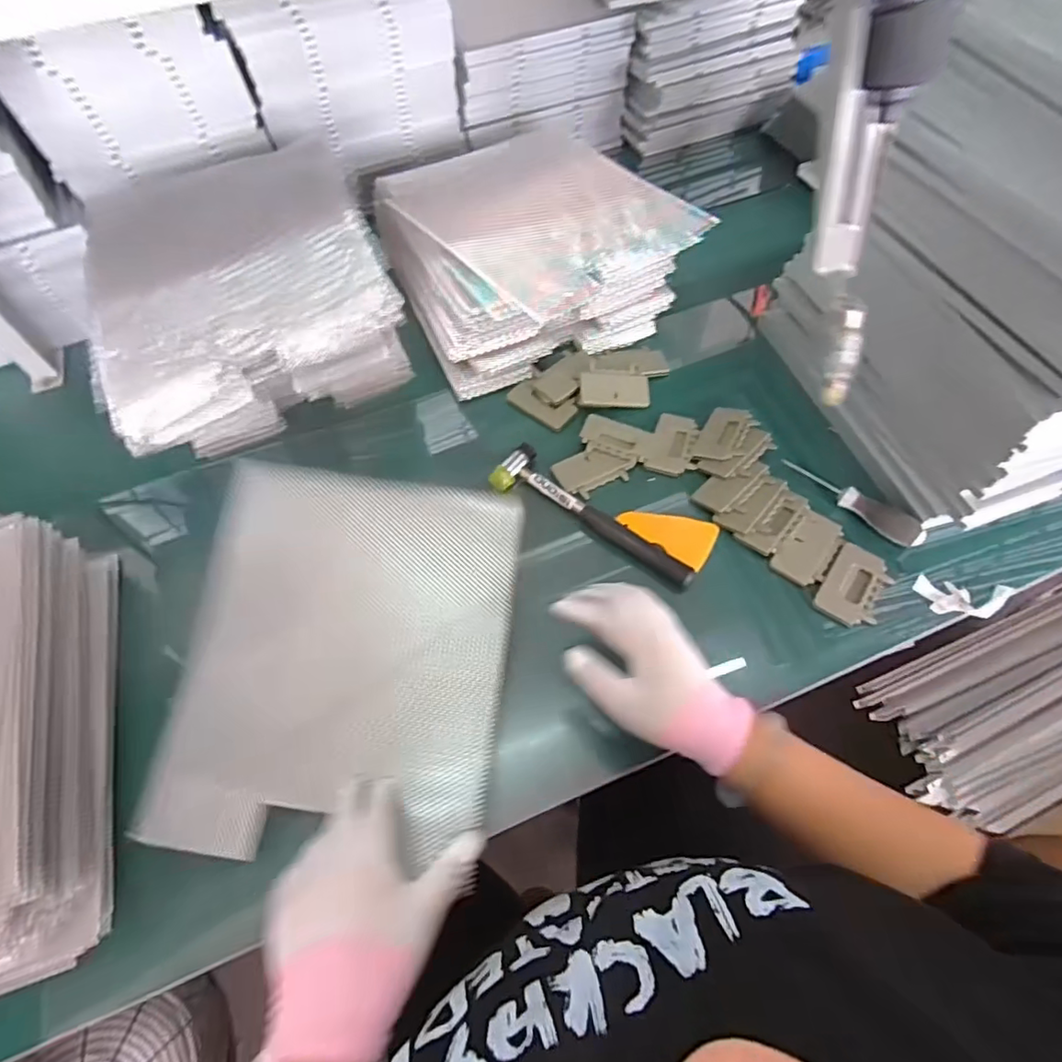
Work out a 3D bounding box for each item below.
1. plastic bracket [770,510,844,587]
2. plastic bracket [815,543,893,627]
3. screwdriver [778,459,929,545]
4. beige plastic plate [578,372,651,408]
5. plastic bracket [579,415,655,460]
[{"bbox_3d":[0.289,0.015,0.602,0.047,0.016,0.087,30,65,19],"label":"plastic bracket"},{"bbox_3d":[0.327,0.055,0.582,0.055,0.008,0.090,30,65,19],"label":"plastic bracket"},{"bbox_3d":[0.345,-0.036,0.620,0.152,0.027,0.028,35,67,21],"label":"screwdriver"},{"bbox_3d":[0.103,-0.175,0.714,0.087,0.010,0.045,-1,82,-7],"label":"beige plastic plate"},{"bbox_3d":[0.098,-0.109,0.678,0.077,0.013,0.048,20,62,14],"label":"plastic bracket"}]

